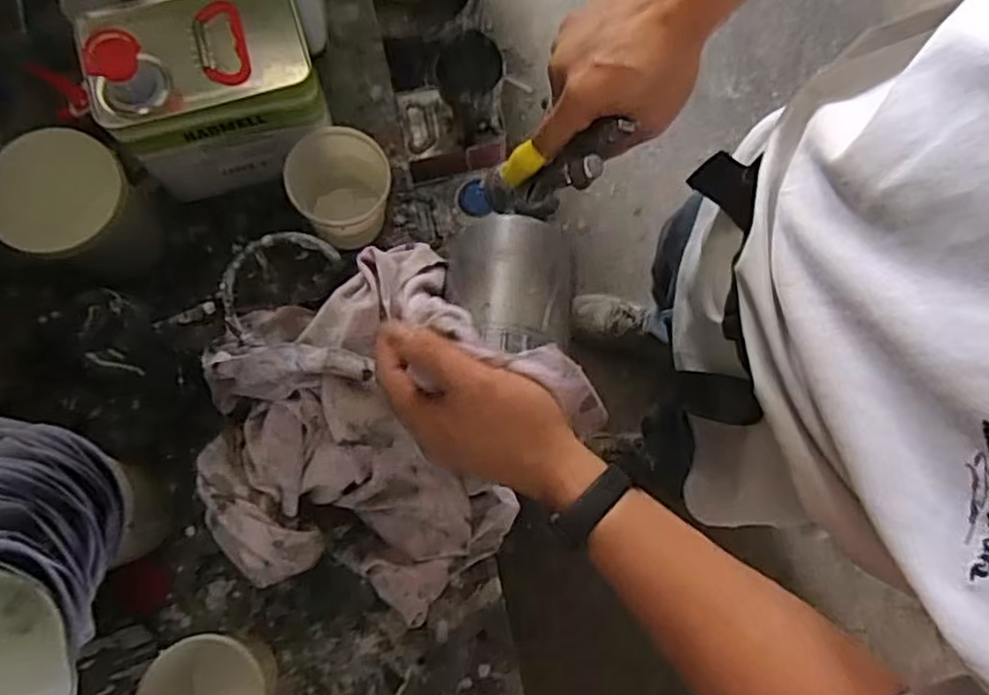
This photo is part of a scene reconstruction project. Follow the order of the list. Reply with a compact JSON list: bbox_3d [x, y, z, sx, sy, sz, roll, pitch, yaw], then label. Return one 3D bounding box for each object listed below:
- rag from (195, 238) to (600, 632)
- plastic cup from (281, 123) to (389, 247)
[{"bbox_3d":[-0.082,0.076,0.503,0.213,0.275,0.239,43,82,9],"label":"rag"},{"bbox_3d":[-0.146,-0.147,0.645,0.084,0.081,0.092,0,78,1],"label":"plastic cup"}]

